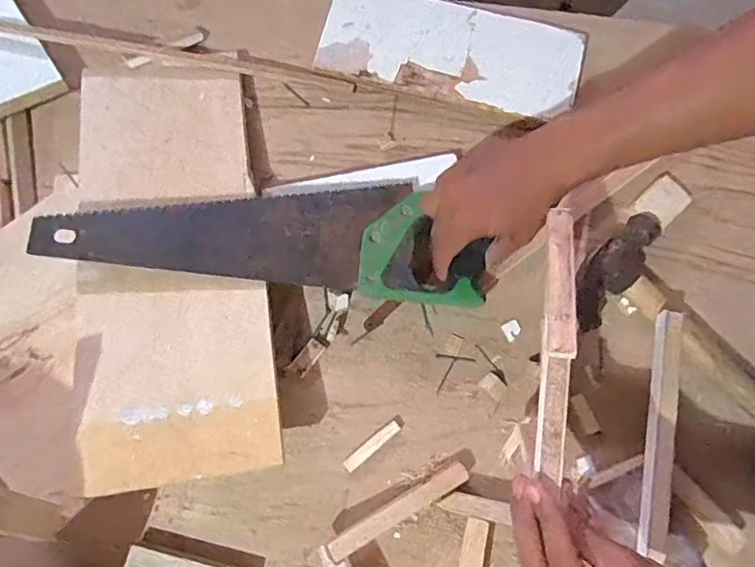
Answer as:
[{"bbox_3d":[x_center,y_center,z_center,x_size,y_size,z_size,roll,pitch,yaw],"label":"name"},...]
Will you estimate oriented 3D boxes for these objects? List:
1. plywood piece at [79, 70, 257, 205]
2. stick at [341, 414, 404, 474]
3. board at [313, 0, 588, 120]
[{"bbox_3d":[-0.222,-0.152,0.583,0.180,0.017,0.150,-1,77,-1],"label":"plywood piece"},{"bbox_3d":[-0.003,0.153,0.536,0.069,0.006,0.014,-39,81,-9],"label":"stick"},{"bbox_3d":[0.082,-0.263,0.621,0.283,0.011,0.119,14,77,2],"label":"board"}]

